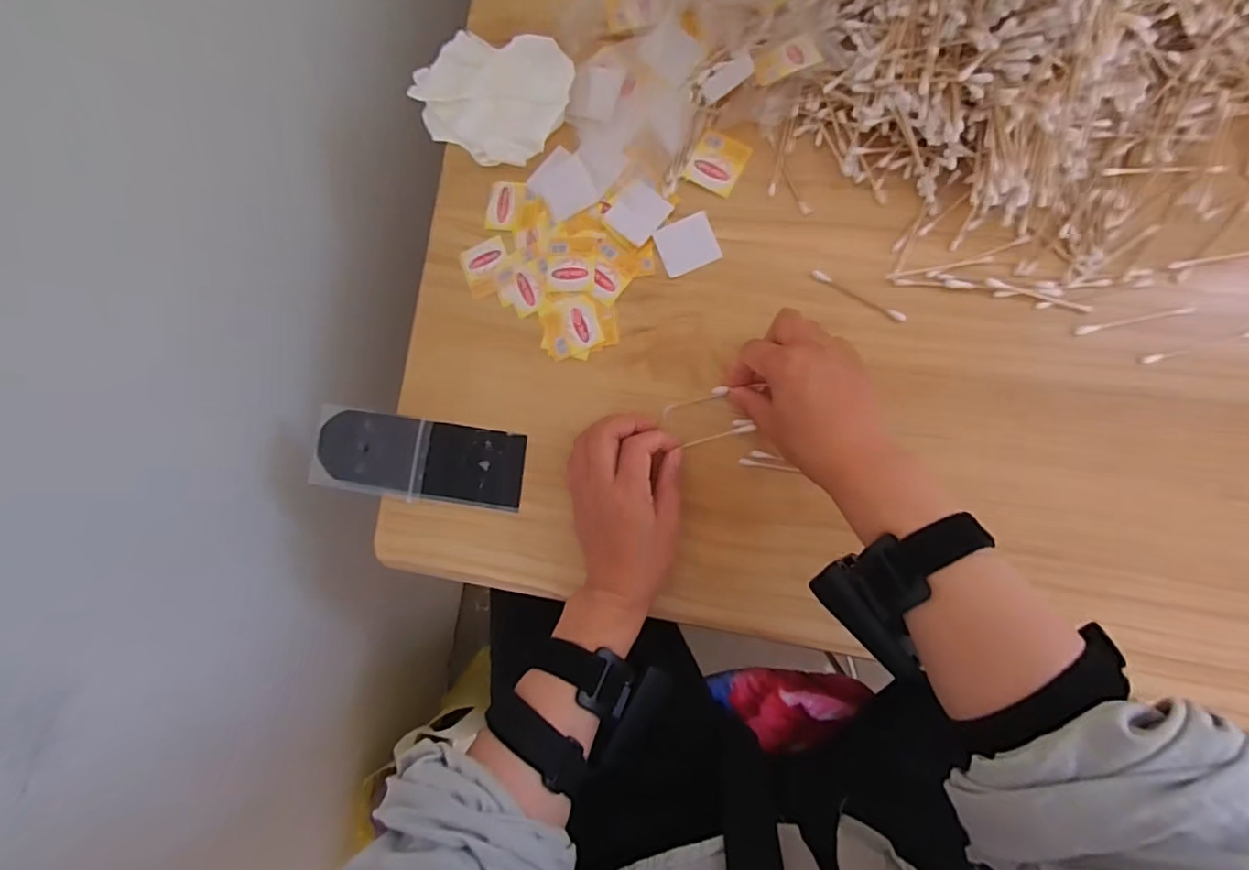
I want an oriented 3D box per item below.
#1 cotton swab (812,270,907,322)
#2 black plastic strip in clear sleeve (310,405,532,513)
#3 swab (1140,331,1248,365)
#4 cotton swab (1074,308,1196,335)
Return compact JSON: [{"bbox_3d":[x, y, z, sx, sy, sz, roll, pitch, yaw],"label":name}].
[{"bbox_3d":[0.167,-0.099,0.403,0.071,0.004,0.007,31,90,11],"label":"cotton swab"},{"bbox_3d":[-0.164,0.019,0.445,0.175,0.011,0.063,8,89,9],"label":"black plastic strip in clear sleeve"},{"bbox_3d":[0.376,-0.058,0.368,0.072,0.004,0.005,-15,82,7],"label":"swab"},{"bbox_3d":[0.337,-0.075,0.373,0.072,0.004,0.006,-9,83,8],"label":"cotton swab"}]

